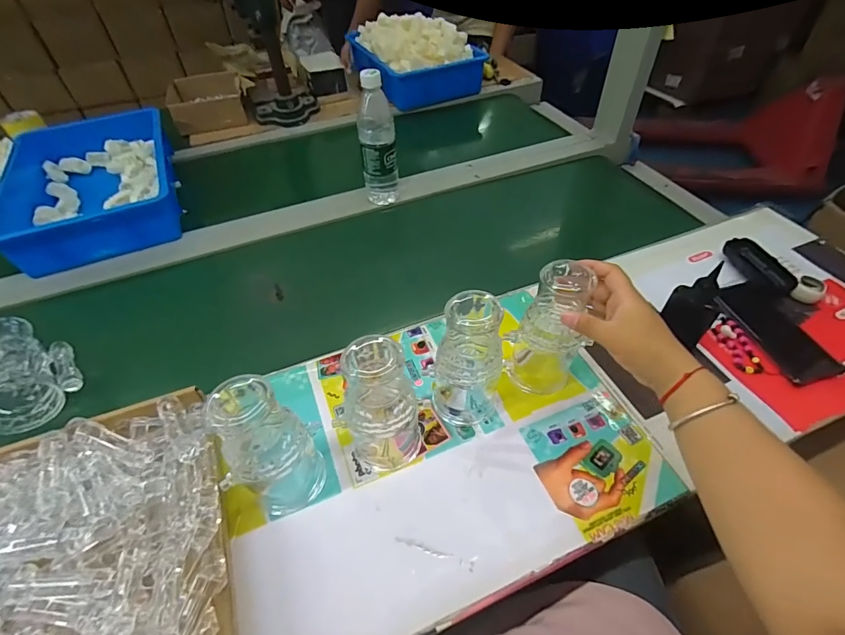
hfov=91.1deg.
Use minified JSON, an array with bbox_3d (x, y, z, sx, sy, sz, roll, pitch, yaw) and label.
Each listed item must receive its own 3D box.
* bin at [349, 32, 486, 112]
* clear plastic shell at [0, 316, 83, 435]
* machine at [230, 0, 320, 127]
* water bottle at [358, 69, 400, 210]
[{"bbox_3d":[-0.029,-0.726,1.186,0.279,0.098,0.371,-19,52,-14],"label":"bin"},{"bbox_3d":[-0.528,0.066,0.532,0.178,0.061,0.121,36,59,28],"label":"clear plastic shell"},{"bbox_3d":[-0.358,-0.632,0.969,0.156,0.349,0.123,-15,51,-11],"label":"machine"},{"bbox_3d":[-0.078,-0.296,0.731,0.063,0.228,0.050,-5,49,-3],"label":"water bottle"}]

